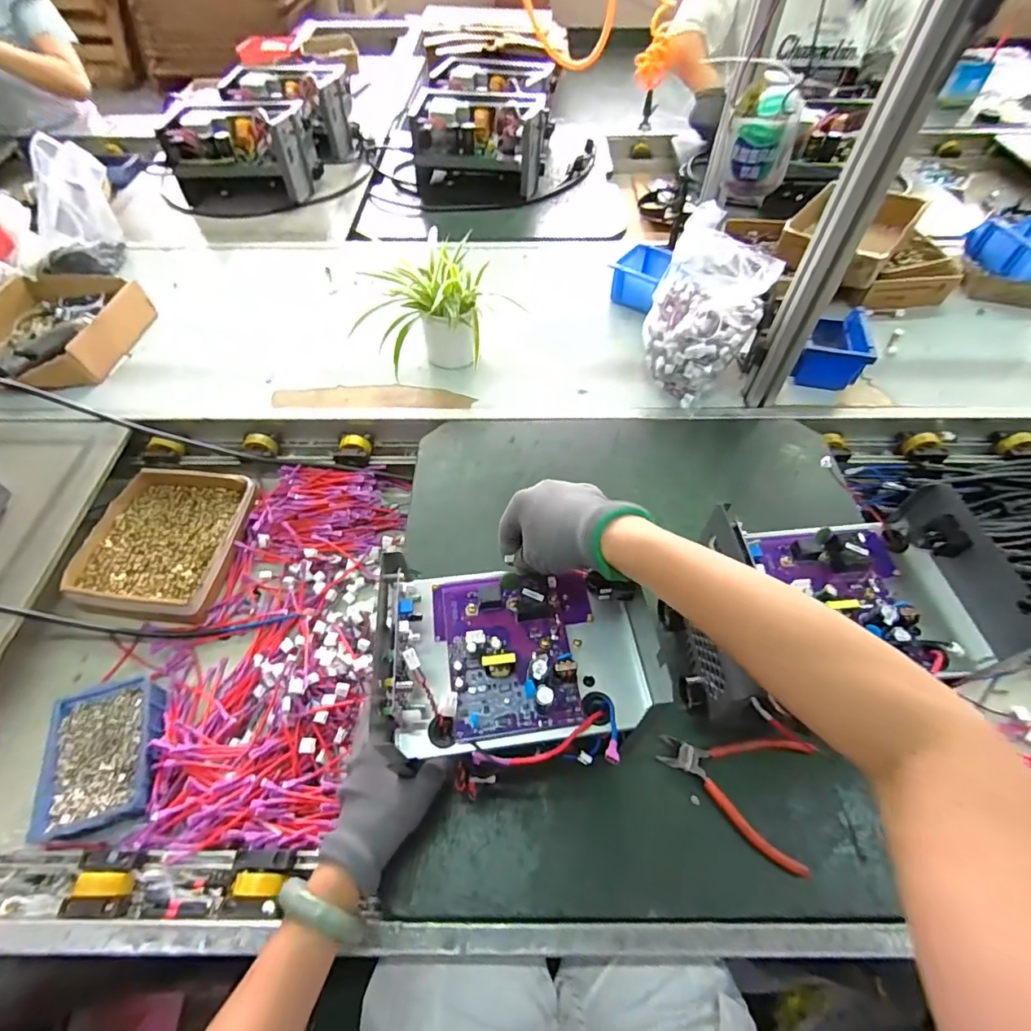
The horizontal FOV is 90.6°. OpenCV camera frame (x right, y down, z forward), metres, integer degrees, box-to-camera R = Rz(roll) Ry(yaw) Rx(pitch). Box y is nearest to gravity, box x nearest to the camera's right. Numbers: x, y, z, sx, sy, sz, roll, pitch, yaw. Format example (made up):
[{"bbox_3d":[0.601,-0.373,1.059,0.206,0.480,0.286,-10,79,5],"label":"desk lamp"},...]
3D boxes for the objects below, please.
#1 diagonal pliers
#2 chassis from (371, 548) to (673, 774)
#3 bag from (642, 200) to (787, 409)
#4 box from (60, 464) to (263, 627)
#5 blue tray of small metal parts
[{"bbox_3d":[0.207,0.252,0.481,0.138,0.019,0.106,15,56,11],"label":"diagonal pliers"},{"bbox_3d":[0.008,0.110,0.408,0.223,0.061,0.150,0,55,-1],"label":"chassis"},{"bbox_3d":[0.276,-0.293,0.760,0.154,0.202,0.161,20,57,14],"label":"bag"},{"bbox_3d":[-0.492,0.035,0.730,0.197,0.050,0.222,6,55,5],"label":"box"},{"bbox_3d":[-0.449,0.267,0.567,0.108,0.054,0.151,-12,55,-8],"label":"blue tray of small metal parts"}]

